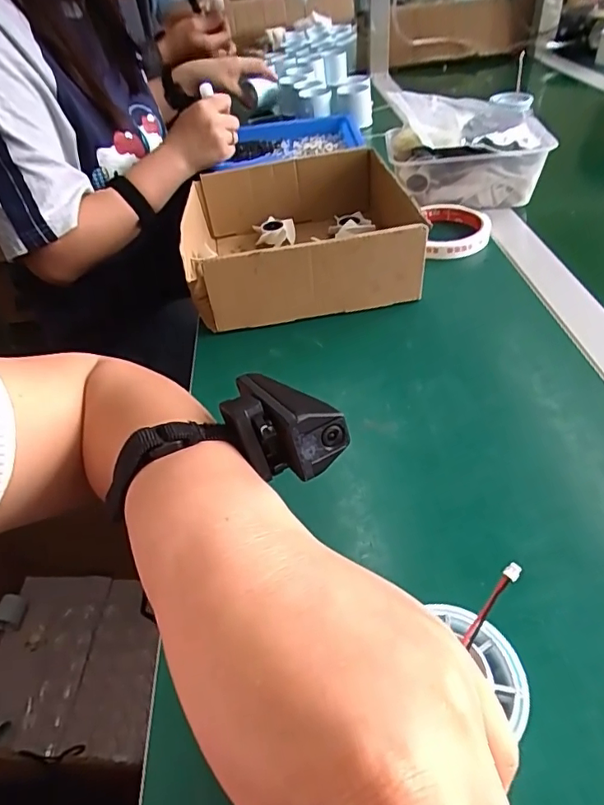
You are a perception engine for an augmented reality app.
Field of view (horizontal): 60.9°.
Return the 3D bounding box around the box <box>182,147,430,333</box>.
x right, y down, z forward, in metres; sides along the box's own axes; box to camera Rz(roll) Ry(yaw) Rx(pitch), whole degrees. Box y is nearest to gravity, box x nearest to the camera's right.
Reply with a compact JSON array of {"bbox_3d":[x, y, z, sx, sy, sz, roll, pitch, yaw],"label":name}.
[{"bbox_3d":[-0.004,-0.162,0.496,0.214,0.070,0.204,-6,43,1],"label":"box"}]

